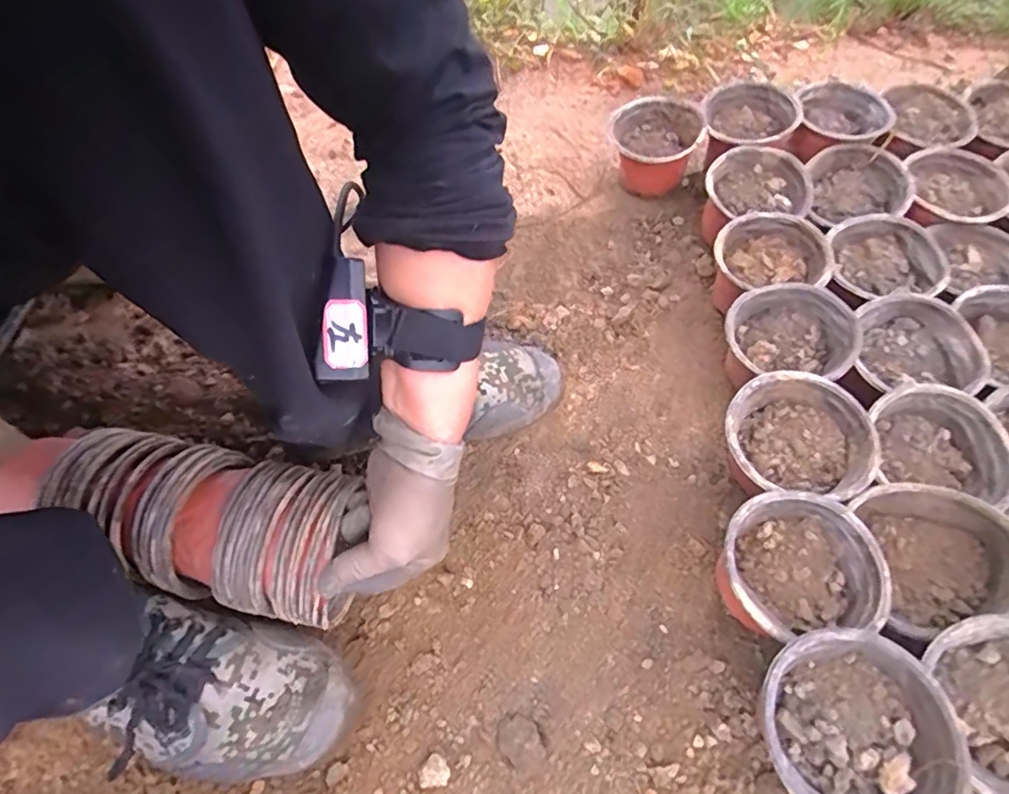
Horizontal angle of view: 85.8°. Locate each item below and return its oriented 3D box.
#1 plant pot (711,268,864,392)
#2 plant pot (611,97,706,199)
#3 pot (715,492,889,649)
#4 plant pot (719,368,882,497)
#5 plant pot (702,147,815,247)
[{"bbox_3d":[0.224,-0.041,0.461,0.115,0.070,0.094,19,61,12],"label":"plant pot"},{"bbox_3d":[0.162,-0.272,0.606,0.093,0.079,0.086,0,58,1],"label":"plant pot"},{"bbox_3d":[0.192,0.120,0.373,0.097,0.072,0.084,-5,58,-2],"label":"pot"},{"bbox_3d":[0.214,0.041,0.414,0.095,0.071,0.097,0,58,1],"label":"plant pot"},{"bbox_3d":[0.249,-0.194,0.550,0.099,0.068,0.088,7,59,5],"label":"plant pot"}]

